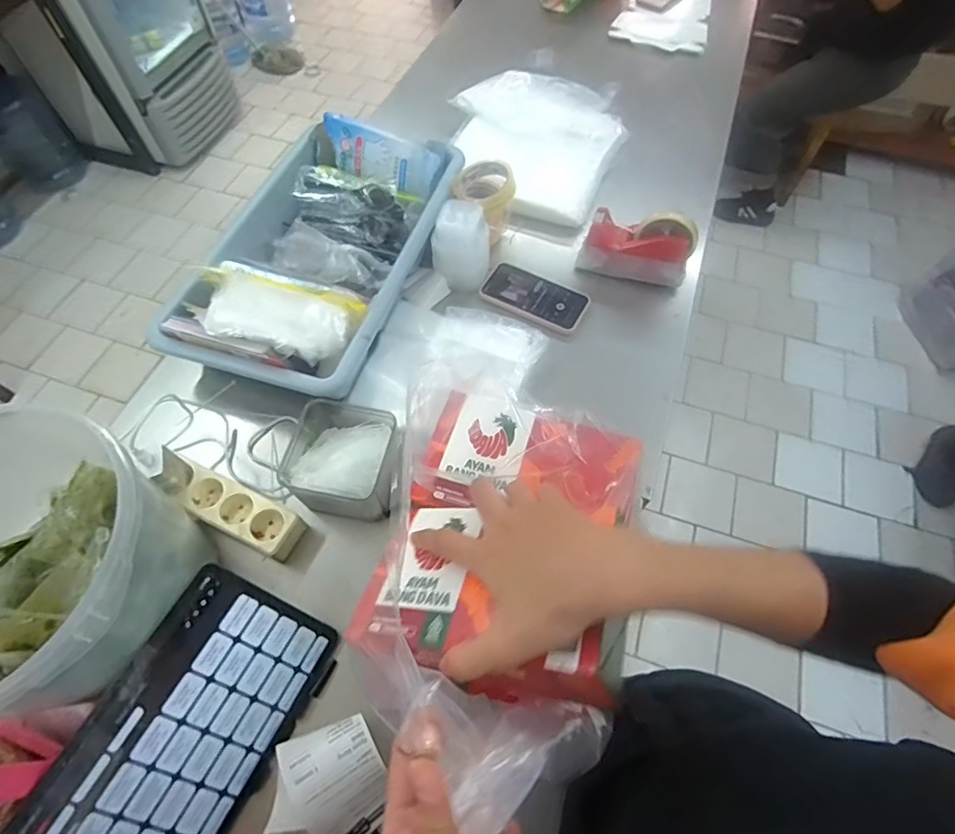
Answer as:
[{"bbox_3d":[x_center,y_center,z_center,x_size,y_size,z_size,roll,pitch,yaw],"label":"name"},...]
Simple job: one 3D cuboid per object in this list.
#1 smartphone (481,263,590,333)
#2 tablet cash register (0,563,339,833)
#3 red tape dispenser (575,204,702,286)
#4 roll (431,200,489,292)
[{"bbox_3d":[0.087,-0.187,0.795,0.162,0.011,0.085,30,66,20],"label":"smartphone"},{"bbox_3d":[-0.256,0.282,0.466,0.165,0.012,0.241,43,62,-24],"label":"tablet cash register"},{"bbox_3d":[0.253,-0.270,0.805,0.164,0.111,0.064,20,62,9],"label":"red tape dispenser"},{"bbox_3d":[-0.023,-0.265,0.786,0.088,0.109,0.081,3,60,0],"label":"roll"}]

